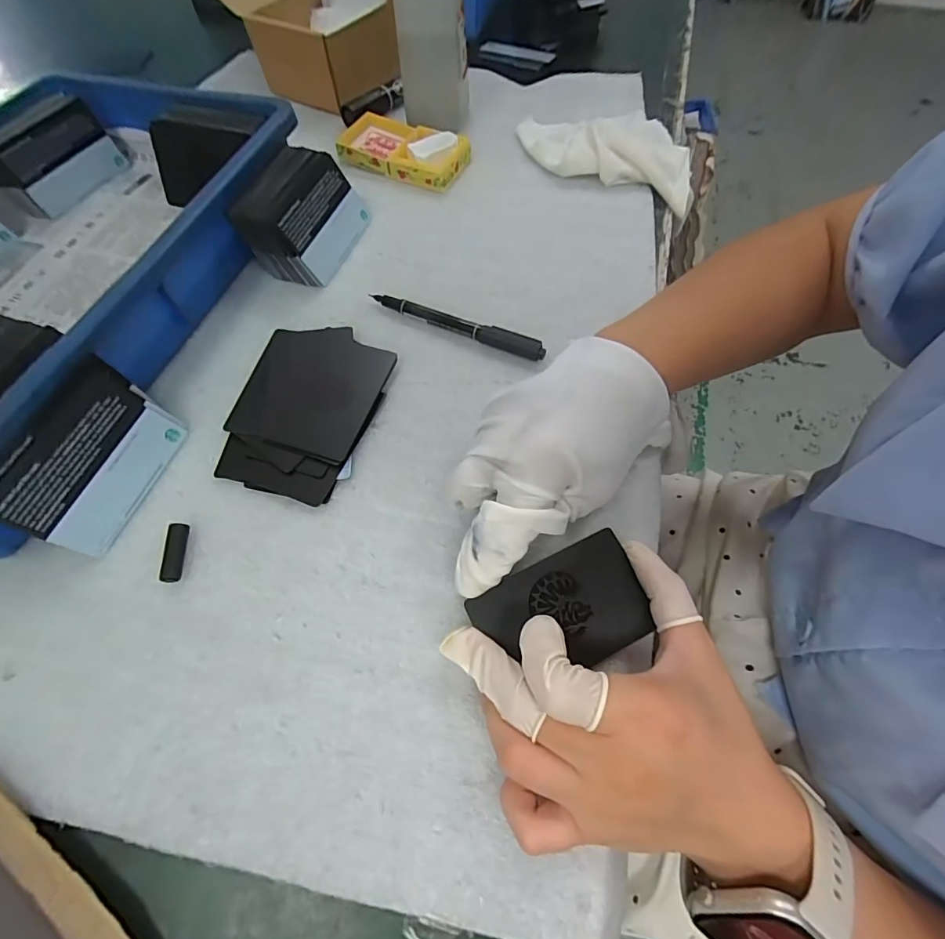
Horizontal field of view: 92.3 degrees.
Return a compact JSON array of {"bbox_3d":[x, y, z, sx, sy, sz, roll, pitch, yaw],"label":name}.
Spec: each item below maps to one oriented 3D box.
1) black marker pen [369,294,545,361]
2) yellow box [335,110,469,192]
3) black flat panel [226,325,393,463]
[{"bbox_3d":[-0.011,-0.101,0.316,0.129,0.010,0.015,20,65,11],"label":"black marker pen"},{"bbox_3d":[-0.063,-0.280,0.396,0.114,0.021,0.054,25,66,13],"label":"yellow box"},{"bbox_3d":[-0.101,-0.054,0.294,0.085,0.008,0.091,14,64,8],"label":"black flat panel"}]

